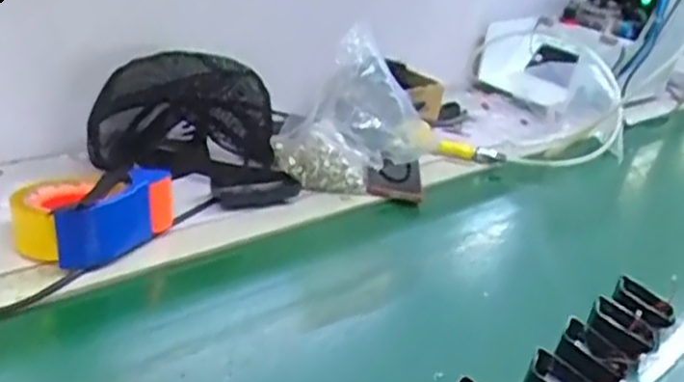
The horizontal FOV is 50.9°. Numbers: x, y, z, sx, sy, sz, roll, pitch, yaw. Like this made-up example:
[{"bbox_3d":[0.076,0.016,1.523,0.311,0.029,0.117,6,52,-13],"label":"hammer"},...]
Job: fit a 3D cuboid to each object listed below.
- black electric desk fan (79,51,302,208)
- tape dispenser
[{"bbox_3d":[-0.178,-0.089,0.917,0.238,0.162,0.212,6,30,-2],"label":"black electric desk fan"},{"bbox_3d":[-0.258,0.019,0.734,0.102,0.061,0.147,26,35,30],"label":"tape dispenser"}]

